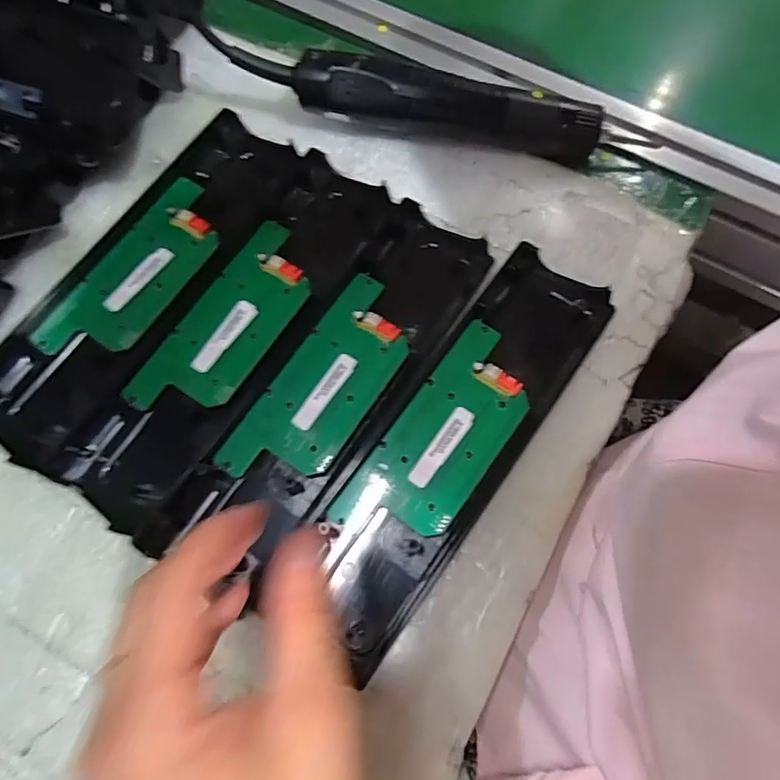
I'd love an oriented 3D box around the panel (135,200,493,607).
[{"bbox_3d":[-0.031,-0.006,0.286,0.071,0.017,0.240,31,75,11],"label":"panel"}]

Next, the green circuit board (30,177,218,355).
[{"bbox_3d":[-0.152,-0.072,0.313,0.054,0.015,0.134,30,74,10],"label":"green circuit board"}]

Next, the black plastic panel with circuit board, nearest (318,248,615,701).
[{"bbox_3d":[0.036,0.024,0.276,0.064,0.018,0.232,34,75,11],"label":"black plastic panel with circuit board, nearest"}]

